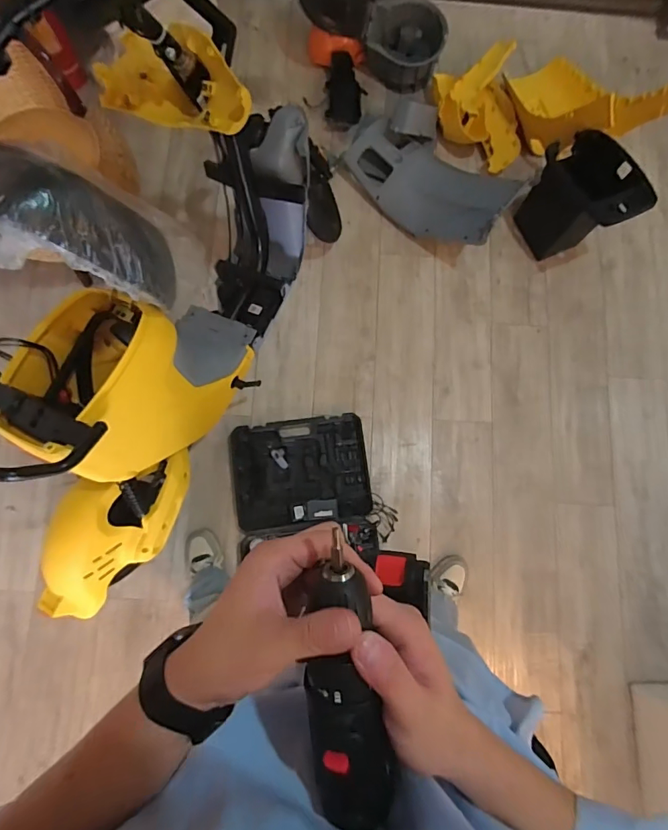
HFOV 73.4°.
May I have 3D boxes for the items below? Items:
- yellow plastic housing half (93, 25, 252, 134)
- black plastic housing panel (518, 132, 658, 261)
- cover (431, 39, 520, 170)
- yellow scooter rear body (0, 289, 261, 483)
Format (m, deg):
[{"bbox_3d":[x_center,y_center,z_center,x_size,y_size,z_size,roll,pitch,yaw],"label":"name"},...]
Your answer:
[{"bbox_3d":[-0.298,-0.632,0.844,0.368,0.140,0.119,24,78,20],"label":"yellow plastic housing half"},{"bbox_3d":[0.767,-0.668,1.439,0.190,0.316,0.313,-33,81,-8],"label":"black plastic housing panel"},{"bbox_3d":[0.511,-1.057,1.545,0.276,0.124,0.403,-9,78,-3],"label":"cover"},{"bbox_3d":[-0.462,-0.093,1.022,0.313,0.388,0.556,38,80,6],"label":"yellow scooter rear body"}]

